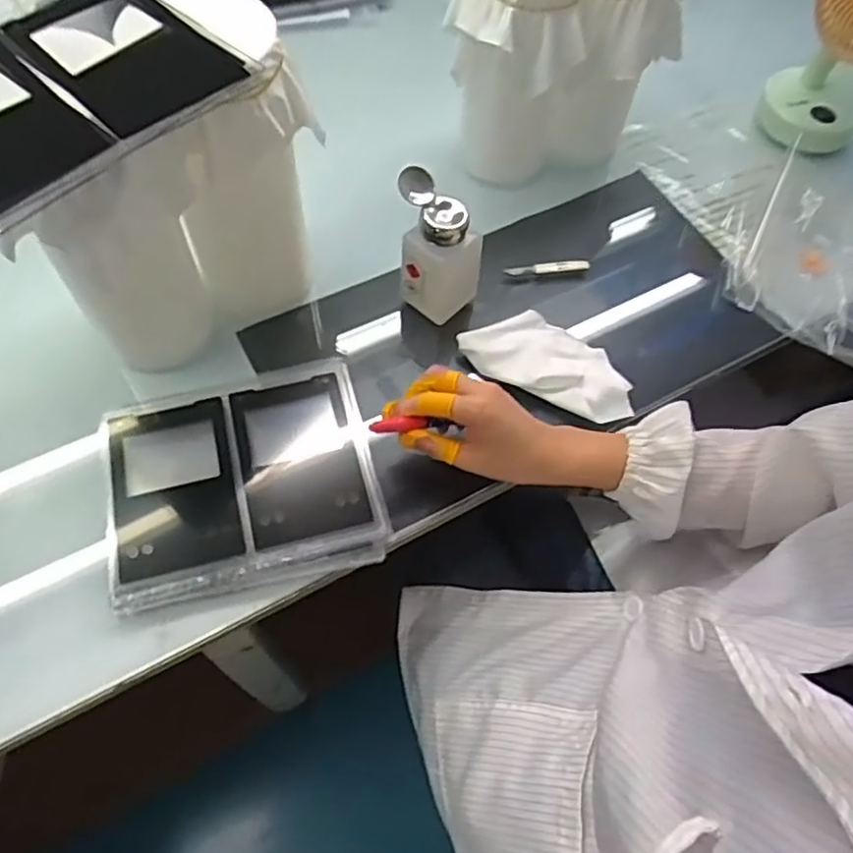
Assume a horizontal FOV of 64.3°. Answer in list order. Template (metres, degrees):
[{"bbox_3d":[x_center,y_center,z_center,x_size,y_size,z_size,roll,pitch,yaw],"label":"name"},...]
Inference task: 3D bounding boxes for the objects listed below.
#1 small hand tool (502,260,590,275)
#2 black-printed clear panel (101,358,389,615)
[{"bbox_3d":[0.116,-0.151,0.647,0.082,0.010,0.007,-6,61,-6],"label":"small hand tool"},{"bbox_3d":[-0.143,0.041,0.527,0.197,0.021,0.170,-12,62,-9],"label":"black-printed clear panel"}]

